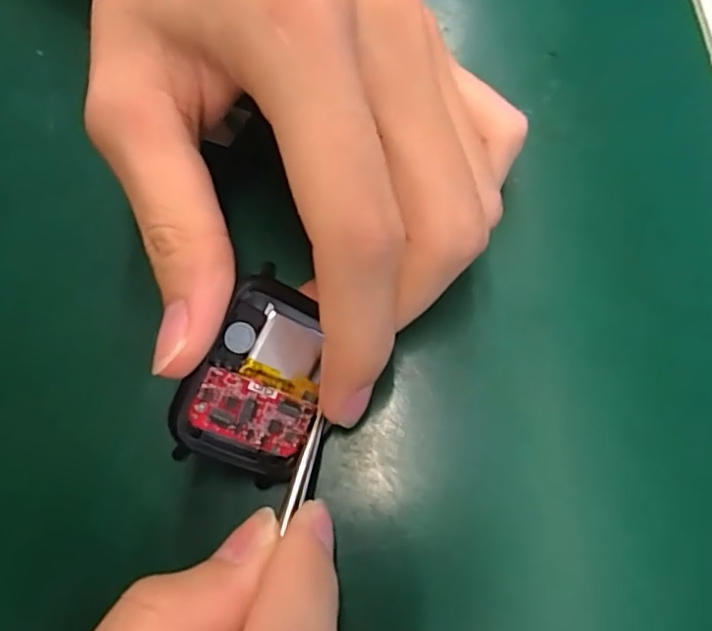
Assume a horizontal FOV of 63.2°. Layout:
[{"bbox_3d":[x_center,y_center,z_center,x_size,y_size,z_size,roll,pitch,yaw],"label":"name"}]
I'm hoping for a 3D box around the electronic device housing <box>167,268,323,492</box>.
[{"bbox_3d":[-0.023,0.016,0.140,0.034,0.006,0.045,30,81,-31],"label":"electronic device housing"}]

